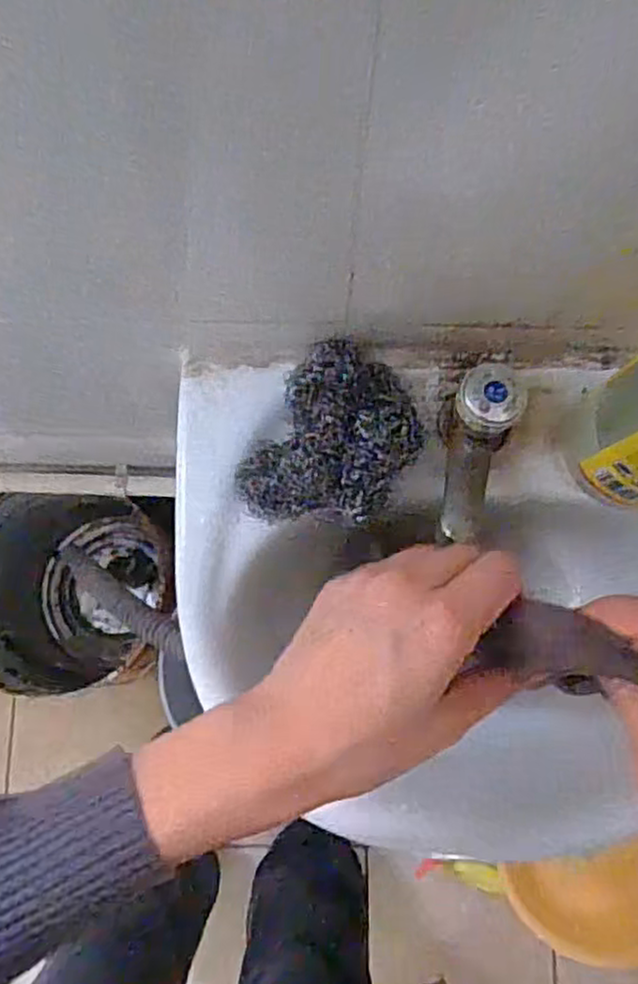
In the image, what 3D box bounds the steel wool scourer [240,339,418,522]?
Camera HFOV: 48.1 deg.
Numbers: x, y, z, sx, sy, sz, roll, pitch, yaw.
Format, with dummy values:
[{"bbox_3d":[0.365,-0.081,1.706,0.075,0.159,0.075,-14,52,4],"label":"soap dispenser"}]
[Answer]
[{"bbox_3d":[0.013,-0.030,0.451,0.092,0.062,0.123,38,83,5],"label":"steel wool scourer"}]

